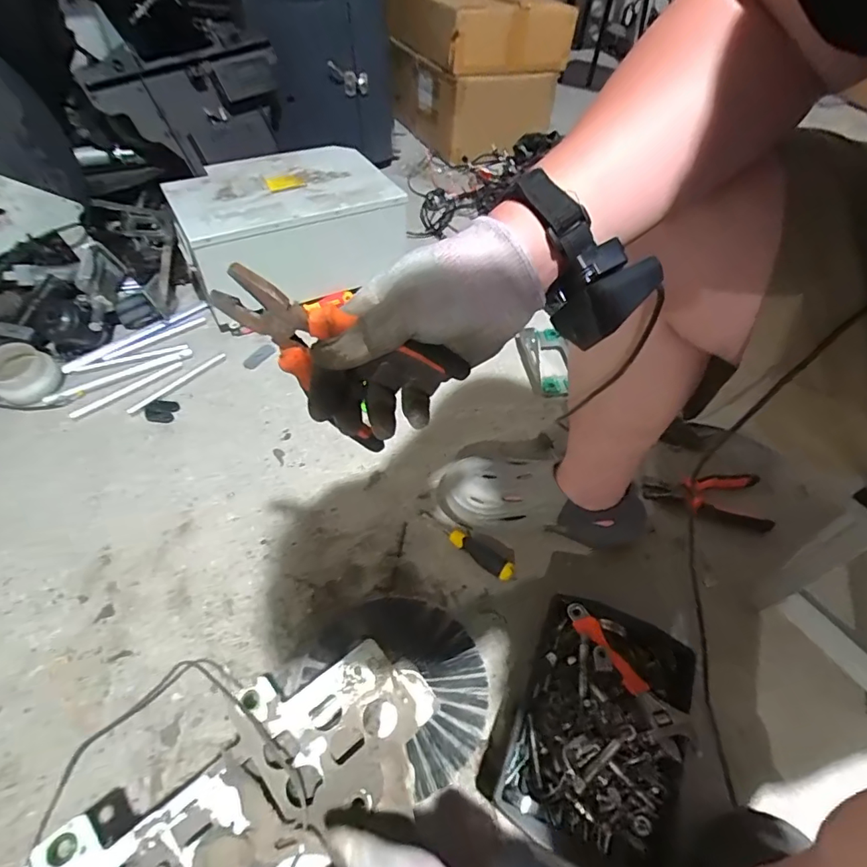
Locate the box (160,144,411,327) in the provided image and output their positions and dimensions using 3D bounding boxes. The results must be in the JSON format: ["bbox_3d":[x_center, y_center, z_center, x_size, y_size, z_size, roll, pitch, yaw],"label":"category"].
[{"bbox_3d":[-0.313,-0.431,1.082,0.432,0.232,0.264,-25,57,-21],"label":"box"}]

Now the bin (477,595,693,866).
[{"bbox_3d":[0.182,0.334,0.563,0.181,0.088,0.249,22,53,14],"label":"bin"}]

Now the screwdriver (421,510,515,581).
[{"bbox_3d":[0.049,0.160,0.740,0.165,0.023,0.032,34,57,22],"label":"screwdriver"}]

